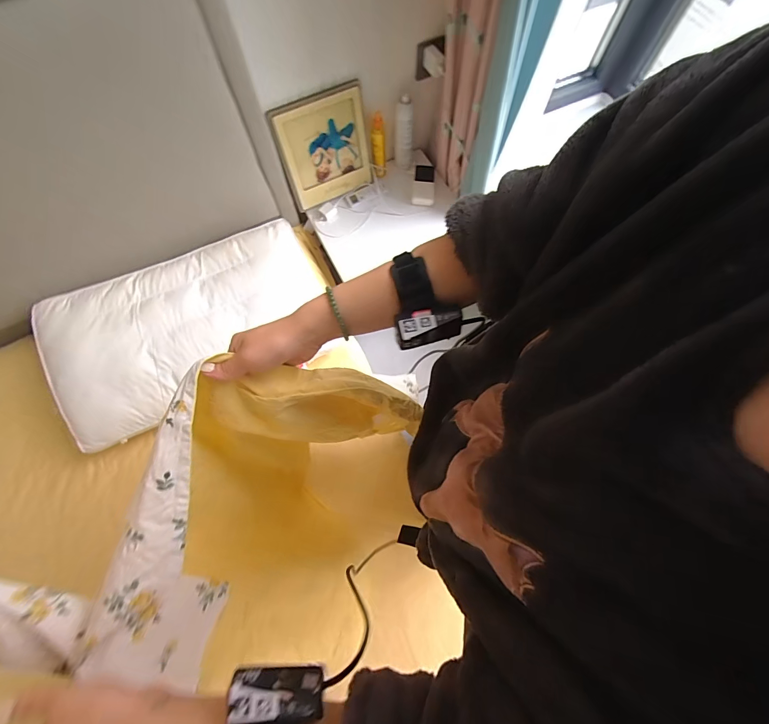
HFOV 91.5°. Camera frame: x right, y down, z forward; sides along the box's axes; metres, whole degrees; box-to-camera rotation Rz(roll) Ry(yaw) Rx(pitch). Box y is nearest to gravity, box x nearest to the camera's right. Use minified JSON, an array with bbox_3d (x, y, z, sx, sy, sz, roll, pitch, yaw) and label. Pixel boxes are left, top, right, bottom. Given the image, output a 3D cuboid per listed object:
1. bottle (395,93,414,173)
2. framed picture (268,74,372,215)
[{"bbox_3d":[0.060,-0.661,1.112,0.059,0.218,0.050,3,71,2],"label":"bottle"},{"bbox_3d":[-0.162,-0.586,1.040,0.249,0.296,0.026,-20,64,-4],"label":"framed picture"}]

